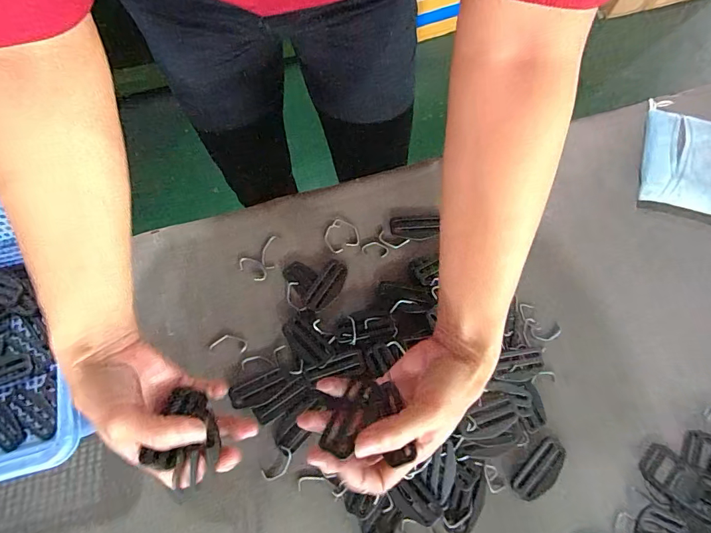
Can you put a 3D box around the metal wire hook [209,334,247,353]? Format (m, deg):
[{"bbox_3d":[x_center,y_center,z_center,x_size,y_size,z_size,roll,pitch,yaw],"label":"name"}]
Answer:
[{"bbox_3d":[-0.127,0.076,0.408,0.036,0.004,0.017,4,72,2],"label":"metal wire hook"}]

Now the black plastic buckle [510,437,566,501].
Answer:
[{"bbox_3d":[0.166,0.184,0.365,0.060,0.004,0.030,-41,76,-12],"label":"black plastic buckle"}]

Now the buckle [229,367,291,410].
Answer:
[{"bbox_3d":[-0.090,0.116,0.389,0.058,0.004,0.025,-23,73,-7],"label":"buckle"}]

